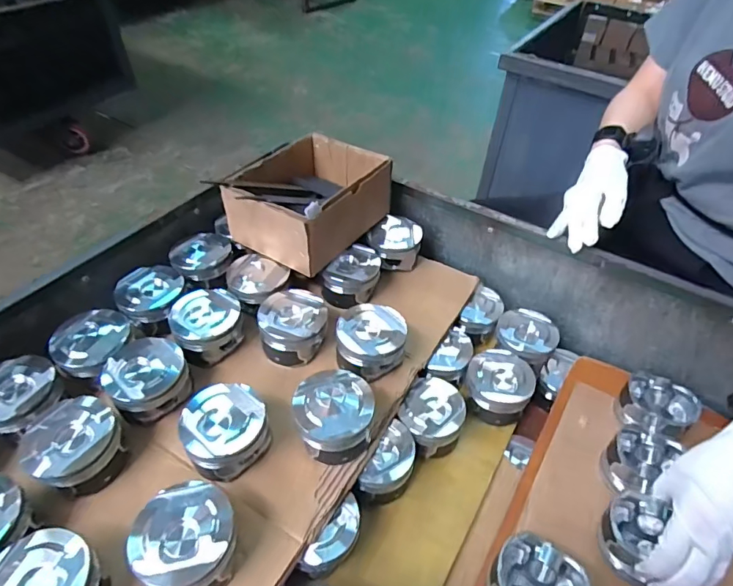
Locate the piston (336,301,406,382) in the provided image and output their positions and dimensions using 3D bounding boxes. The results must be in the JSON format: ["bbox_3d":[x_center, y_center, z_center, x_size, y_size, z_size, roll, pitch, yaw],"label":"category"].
[{"bbox_3d":[0.006,0.059,0.591,0.082,0.048,0.081,2,46,-2],"label":"piston"}]

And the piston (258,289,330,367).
[{"bbox_3d":[-0.092,0.038,0.607,0.083,0.055,0.095,0,47,-4],"label":"piston"}]

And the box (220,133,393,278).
[{"bbox_3d":[-0.080,-0.138,0.690,0.158,0.088,0.198,28,51,21],"label":"box"}]

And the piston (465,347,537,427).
[{"bbox_3d":[0.172,0.121,0.625,0.082,0.045,0.083,2,46,-2],"label":"piston"}]

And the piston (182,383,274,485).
[{"bbox_3d":[-0.147,0.141,0.499,0.080,0.049,0.085,2,46,-2],"label":"piston"}]

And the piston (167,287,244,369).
[{"bbox_3d":[-0.201,0.039,0.604,0.086,0.046,0.091,2,46,-2],"label":"piston"}]

